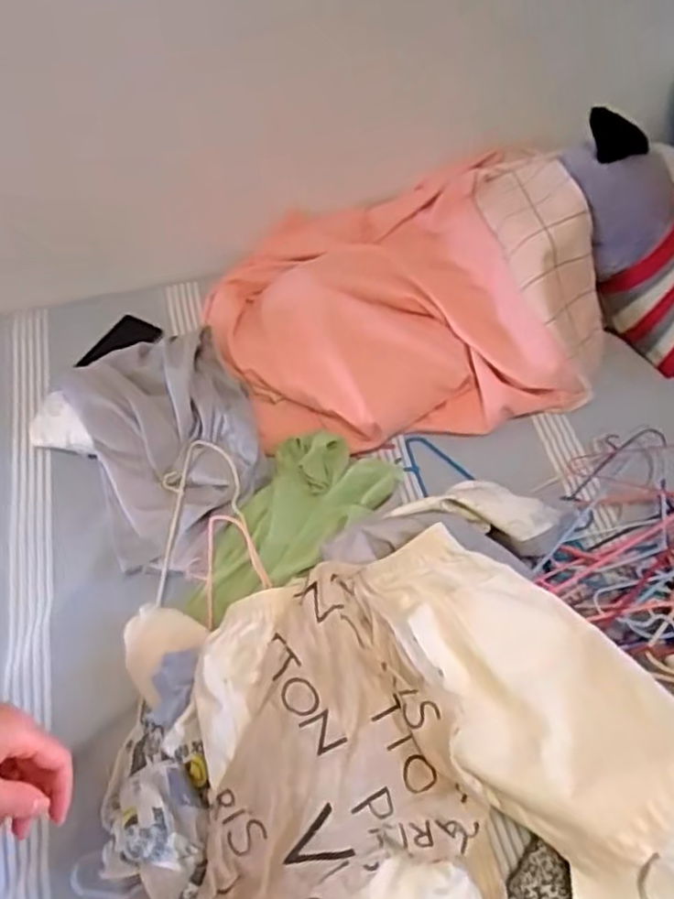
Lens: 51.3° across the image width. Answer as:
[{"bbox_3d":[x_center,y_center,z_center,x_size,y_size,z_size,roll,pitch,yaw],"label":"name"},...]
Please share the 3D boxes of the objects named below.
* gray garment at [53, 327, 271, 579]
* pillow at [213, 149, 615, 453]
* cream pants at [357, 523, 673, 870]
[{"bbox_3d":[-0.216,-0.011,0.916,0.221,0.072,0.330,-21,59,-14],"label":"gray garment"},{"bbox_3d":[0.093,-0.244,1.017,0.551,0.156,0.424,-11,57,-8],"label":"pillow"},{"bbox_3d":[0.173,0.214,0.683,0.203,0.077,0.357,-35,63,-21],"label":"cream pants"}]

